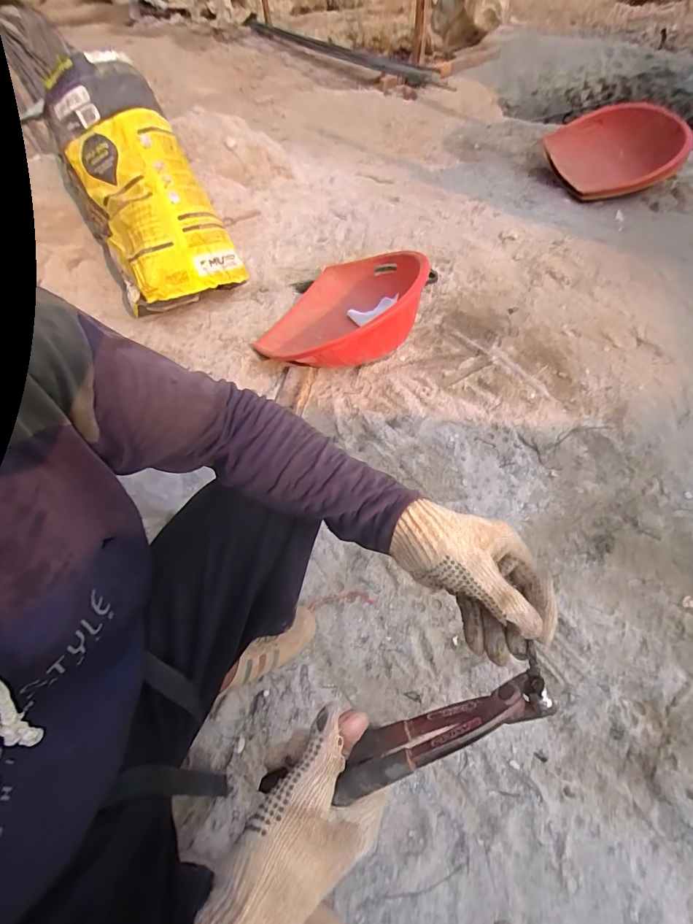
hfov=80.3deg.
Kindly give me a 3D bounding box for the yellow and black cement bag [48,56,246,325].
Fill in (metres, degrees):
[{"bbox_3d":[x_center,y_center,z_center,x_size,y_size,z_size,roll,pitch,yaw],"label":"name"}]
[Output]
[{"bbox_3d":[-0.600,-0.802,1.188,0.326,0.182,0.685,-28,94,-17],"label":"yellow and black cement bag"}]

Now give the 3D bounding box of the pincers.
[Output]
[{"bbox_3d":[0.037,0.198,0.284,0.211,0.033,0.030,-24,57,4],"label":"pincers"}]

